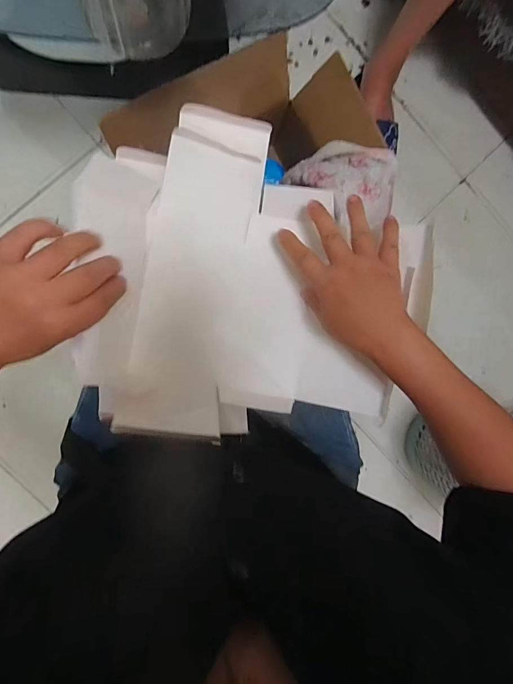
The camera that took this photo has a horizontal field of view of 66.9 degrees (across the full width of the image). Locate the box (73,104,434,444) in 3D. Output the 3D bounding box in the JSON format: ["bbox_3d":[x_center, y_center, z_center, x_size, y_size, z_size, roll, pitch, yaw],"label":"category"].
[{"bbox_3d":[-0.018,-0.074,0.396,0.321,0.084,0.318,4,94,-8],"label":"box"}]

